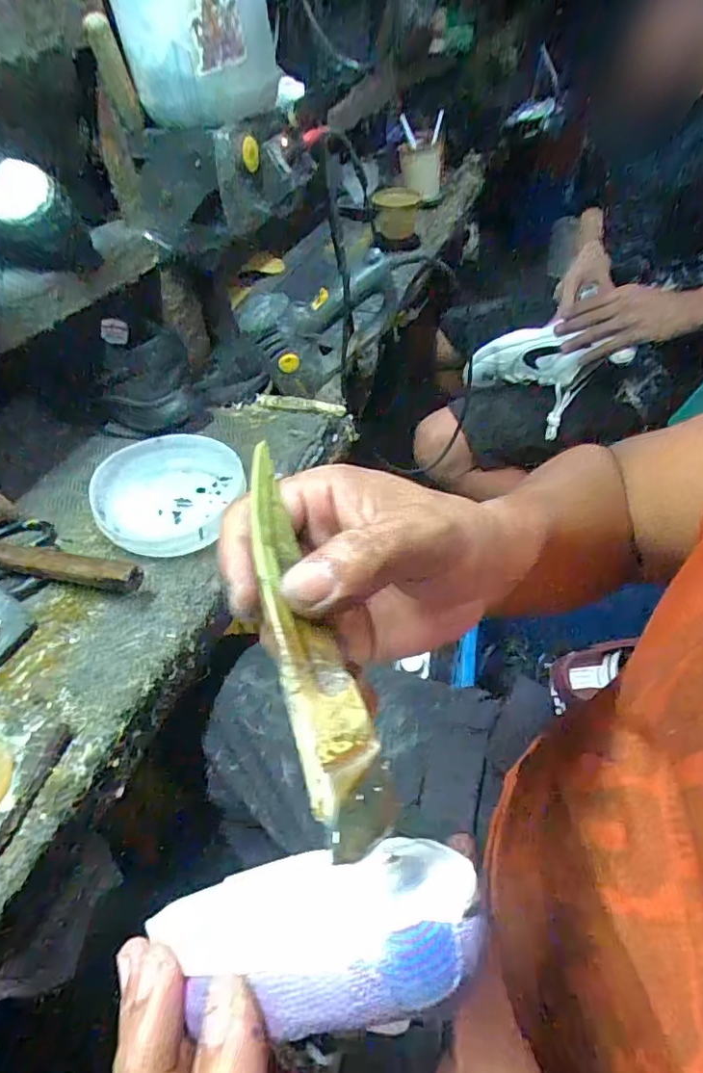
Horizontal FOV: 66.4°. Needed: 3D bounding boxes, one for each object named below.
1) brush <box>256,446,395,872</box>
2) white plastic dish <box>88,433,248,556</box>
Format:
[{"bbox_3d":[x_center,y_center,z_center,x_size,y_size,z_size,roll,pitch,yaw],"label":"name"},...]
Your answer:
[{"bbox_3d":[-0.017,0.021,0.166,0.024,0.005,0.140,8,43,-34],"label":"brush"},{"bbox_3d":[-0.186,-0.043,0.548,0.137,0.039,0.146,0,46,0],"label":"white plastic dish"}]

